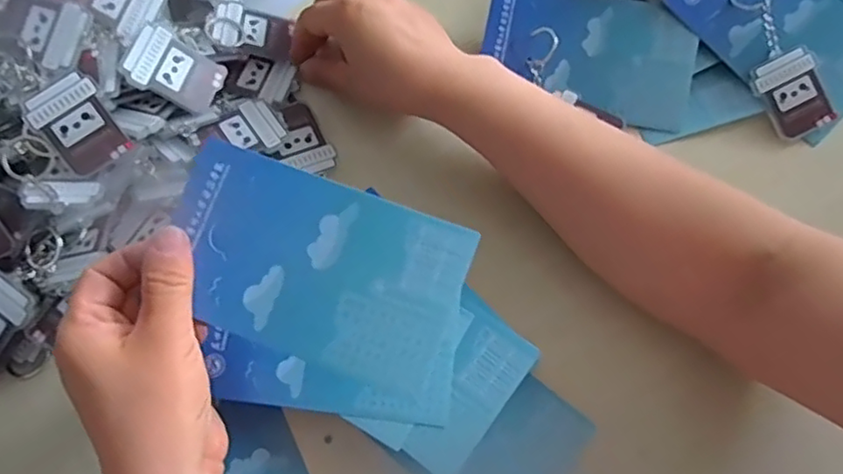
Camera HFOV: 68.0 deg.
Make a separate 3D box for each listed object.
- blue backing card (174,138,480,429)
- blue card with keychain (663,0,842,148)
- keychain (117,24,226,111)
[{"bbox_3d":[-0.046,0.017,0.282,0.139,0.004,0.083,20,83,5],"label":"blue backing card"},{"bbox_3d":[0.231,-0.134,0.398,0.087,0.009,0.134,-44,90,-2],"label":"blue card with keychain"},{"bbox_3d":[-0.146,-0.101,0.375,0.053,0.007,0.041,30,63,-29],"label":"keychain"}]

